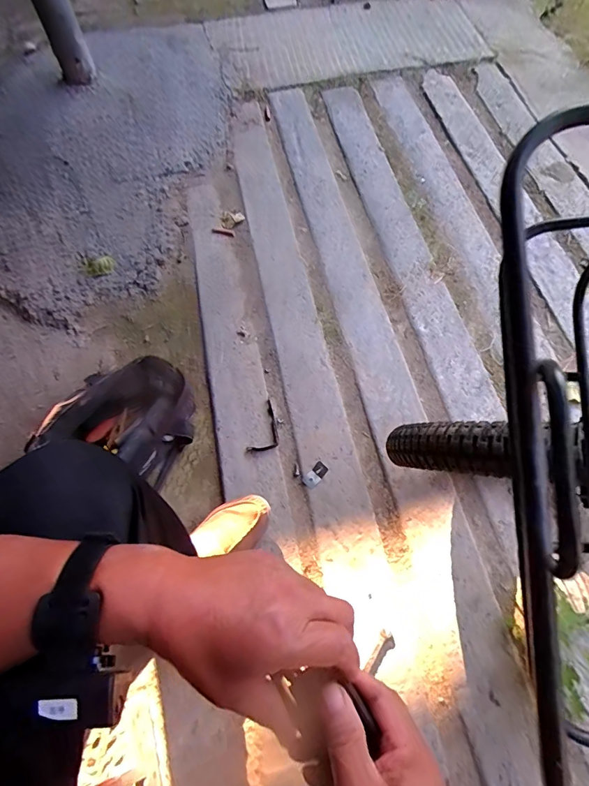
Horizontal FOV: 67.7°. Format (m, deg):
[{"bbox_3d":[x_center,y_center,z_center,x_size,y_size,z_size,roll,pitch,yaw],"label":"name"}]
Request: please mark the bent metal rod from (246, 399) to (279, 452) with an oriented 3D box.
[{"bbox_3d":[-0.049,0.072,0.877,0.051,0.009,0.117,18,69,9],"label":"bent metal rod"}]

